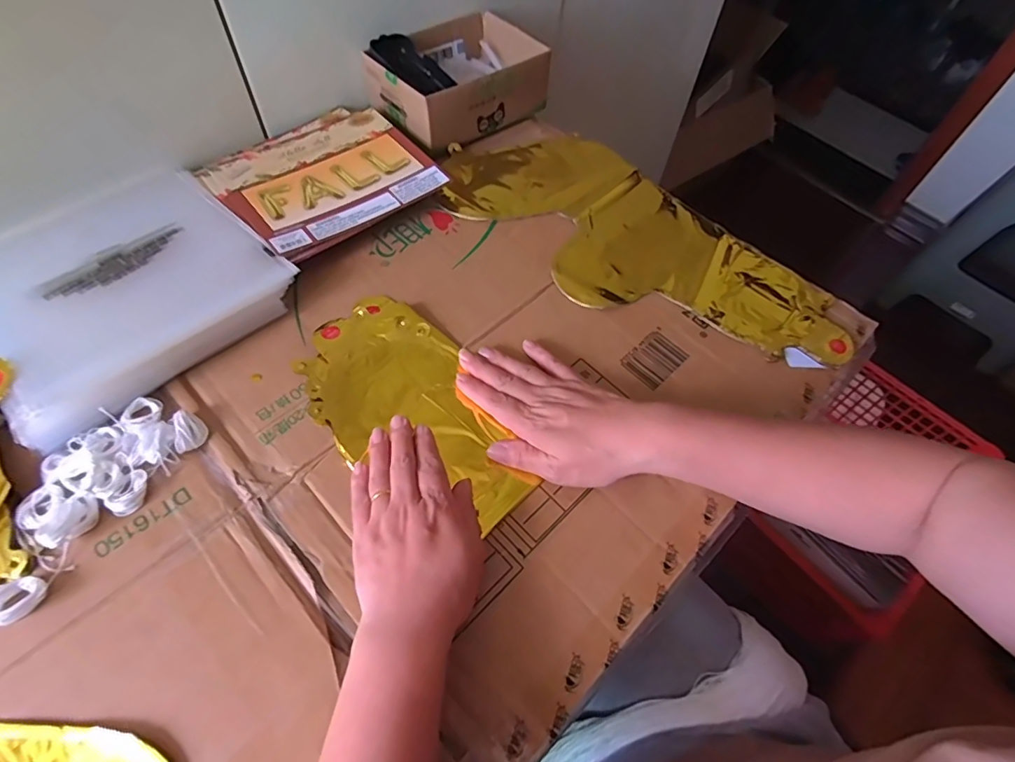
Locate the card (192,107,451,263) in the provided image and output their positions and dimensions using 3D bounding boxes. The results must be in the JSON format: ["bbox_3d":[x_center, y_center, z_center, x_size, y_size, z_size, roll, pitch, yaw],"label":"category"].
[{"bbox_3d":[-0.190,-0.216,0.532,0.194,0.010,0.183,-37,66,-23],"label":"card"}]

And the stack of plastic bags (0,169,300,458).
[{"bbox_3d":[-0.333,-0.082,0.443,0.215,0.028,0.224,39,63,18],"label":"stack of plastic bags"}]

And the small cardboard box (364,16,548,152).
[{"bbox_3d":[-0.058,-0.359,0.615,0.191,0.070,0.141,-31,65,-21],"label":"small cardboard box"}]

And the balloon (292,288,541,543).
[{"bbox_3d":[-0.079,0.021,0.419,0.123,0.014,0.228,-36,67,-23],"label":"balloon"}]

